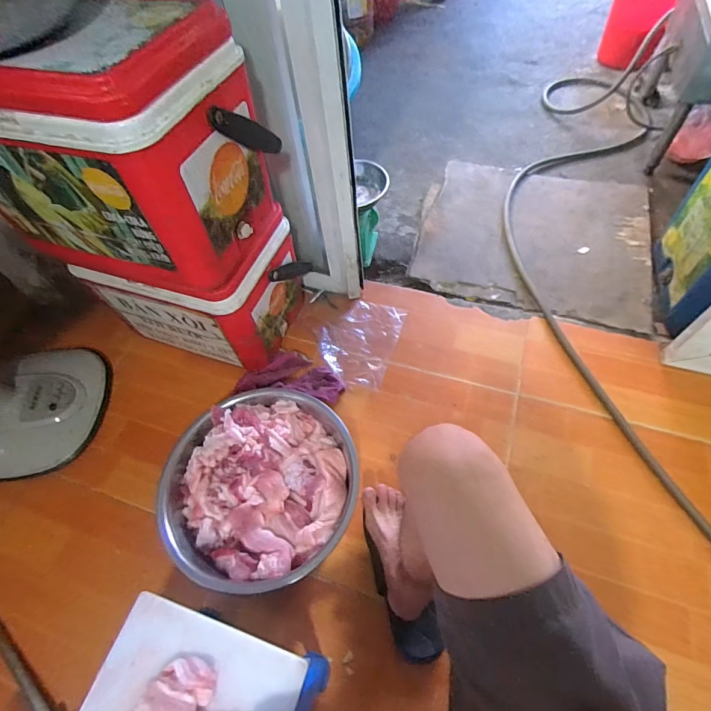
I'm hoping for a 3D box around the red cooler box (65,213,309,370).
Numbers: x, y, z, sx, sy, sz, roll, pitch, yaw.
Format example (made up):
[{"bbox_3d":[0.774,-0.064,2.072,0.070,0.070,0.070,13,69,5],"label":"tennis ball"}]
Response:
[{"bbox_3d":[-0.341,-0.169,0.971,0.359,0.297,0.301,13,61,12],"label":"red cooler box"}]

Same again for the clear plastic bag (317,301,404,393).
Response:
[{"bbox_3d":[0.005,-0.041,1.045,0.193,0.015,0.249,16,61,14],"label":"clear plastic bag"}]

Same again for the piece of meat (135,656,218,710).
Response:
[{"bbox_3d":[-0.204,0.394,0.472,0.081,0.025,0.064,9,60,10],"label":"piece of meat"}]

